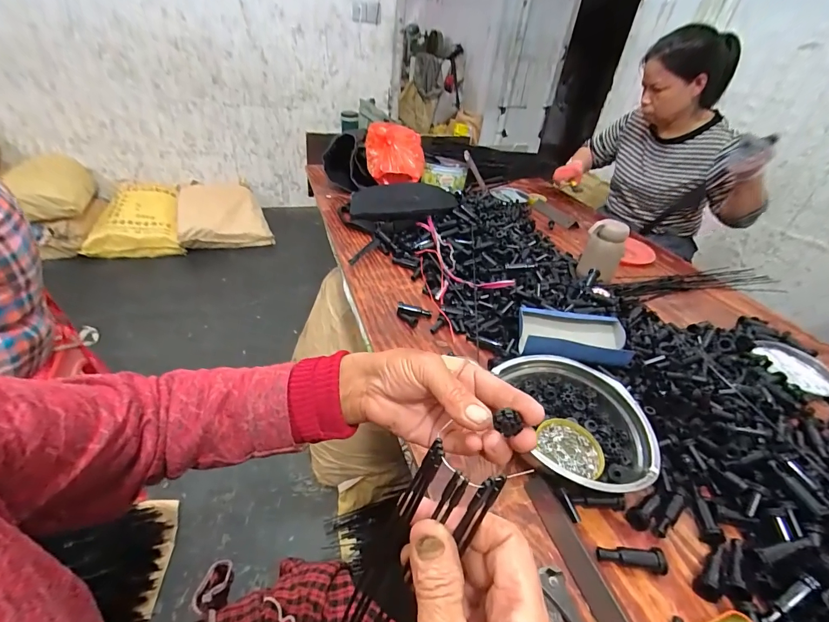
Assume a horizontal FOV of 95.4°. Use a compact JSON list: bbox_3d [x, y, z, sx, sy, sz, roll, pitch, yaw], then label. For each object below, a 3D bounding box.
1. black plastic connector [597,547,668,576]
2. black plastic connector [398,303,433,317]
[{"bbox_3d":[0.229,0.262,0.400,0.067,0.020,0.019,0,33,11],"label":"black plastic connector"},{"bbox_3d":[0.000,-0.001,0.714,0.064,0.016,0.021,9,37,2],"label":"black plastic connector"}]

